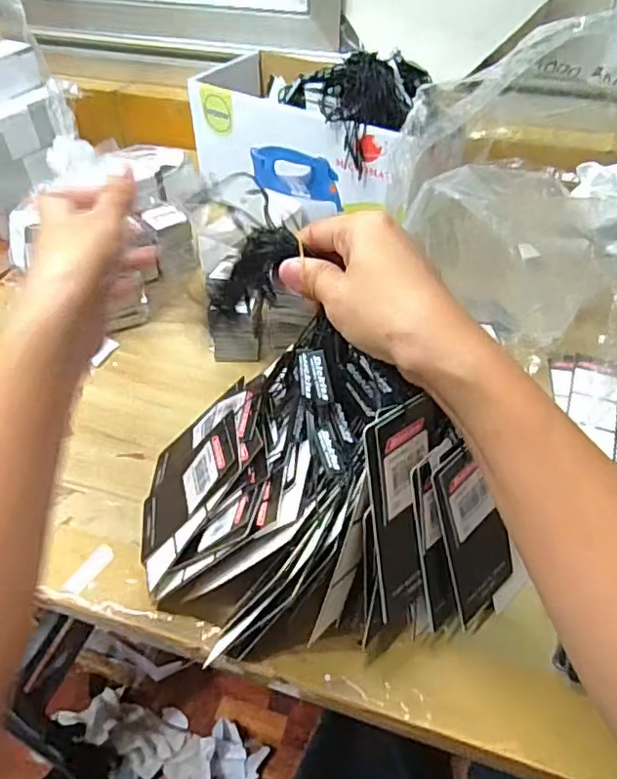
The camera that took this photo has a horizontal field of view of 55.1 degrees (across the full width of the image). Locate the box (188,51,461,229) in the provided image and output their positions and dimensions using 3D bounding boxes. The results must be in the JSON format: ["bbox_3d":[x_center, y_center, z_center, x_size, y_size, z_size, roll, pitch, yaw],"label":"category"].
[{"bbox_3d":[0.024,-0.268,0.646,0.295,0.114,0.156,26,52,24],"label":"box"}]

